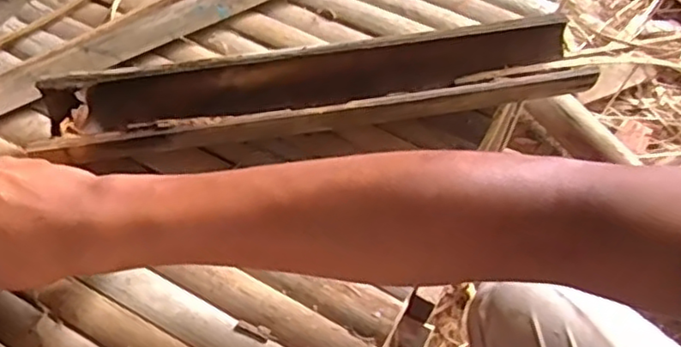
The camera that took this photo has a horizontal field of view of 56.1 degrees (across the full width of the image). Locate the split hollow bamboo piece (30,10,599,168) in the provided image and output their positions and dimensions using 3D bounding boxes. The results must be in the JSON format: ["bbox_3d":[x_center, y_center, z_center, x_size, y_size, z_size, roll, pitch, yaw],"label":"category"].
[{"bbox_3d":[-0.012,-0.055,0.481,0.402,0.047,0.080,-9,60,-7],"label":"split hollow bamboo piece"}]

